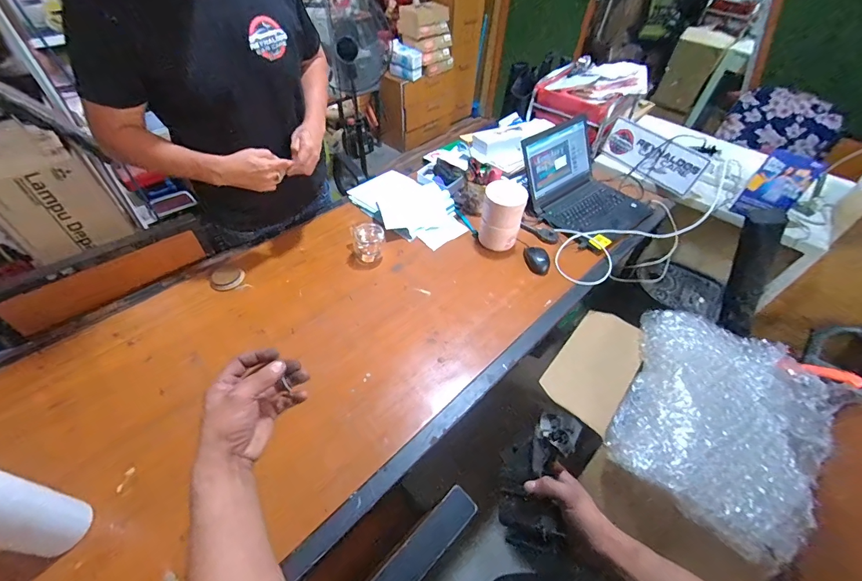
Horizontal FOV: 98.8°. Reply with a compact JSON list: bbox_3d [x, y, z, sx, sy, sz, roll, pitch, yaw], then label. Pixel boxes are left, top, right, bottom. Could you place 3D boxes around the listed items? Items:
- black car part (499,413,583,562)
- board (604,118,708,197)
[{"bbox_3d":[0.143,0.261,0.509,0.088,0.051,0.182,18,77,11],"label":"black car part"},{"bbox_3d":[0.820,-0.505,1.374,0.103,0.112,0.357,-29,57,-26],"label":"board"}]

